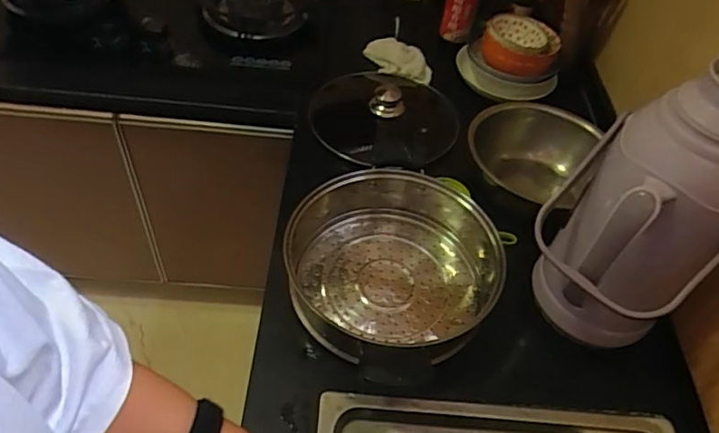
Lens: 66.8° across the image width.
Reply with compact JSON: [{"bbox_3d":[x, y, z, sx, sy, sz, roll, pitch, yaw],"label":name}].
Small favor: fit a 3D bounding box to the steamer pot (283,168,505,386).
[{"bbox_3d":[0.043,0.058,0.728,0.269,0.096,0.286,3,49,-4],"label":"steamer pot"}]

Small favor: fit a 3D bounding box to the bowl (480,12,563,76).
[{"bbox_3d":[0.304,-0.323,1.045,0.143,0.073,0.140,3,49,-4],"label":"bowl"}]

